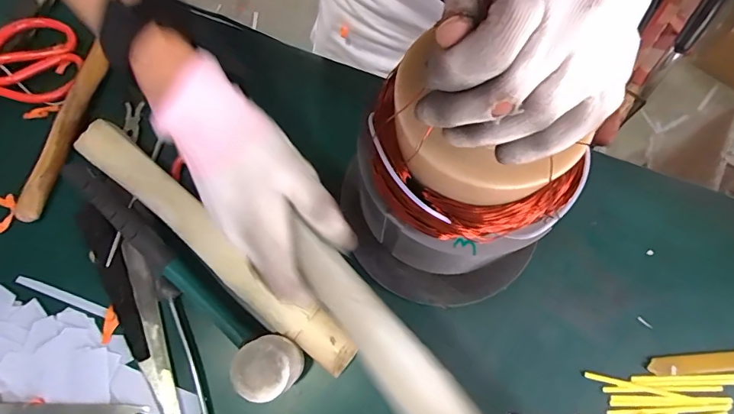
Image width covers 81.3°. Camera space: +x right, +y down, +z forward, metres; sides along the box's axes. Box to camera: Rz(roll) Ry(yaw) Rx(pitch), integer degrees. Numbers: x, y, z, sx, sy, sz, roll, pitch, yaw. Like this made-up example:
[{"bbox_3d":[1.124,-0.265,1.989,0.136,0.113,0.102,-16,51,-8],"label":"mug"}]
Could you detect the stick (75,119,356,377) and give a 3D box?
[{"bbox_3d":[-0.145,0.035,0.403,0.328,0.033,0.040,39,78,9],"label":"stick"}]

